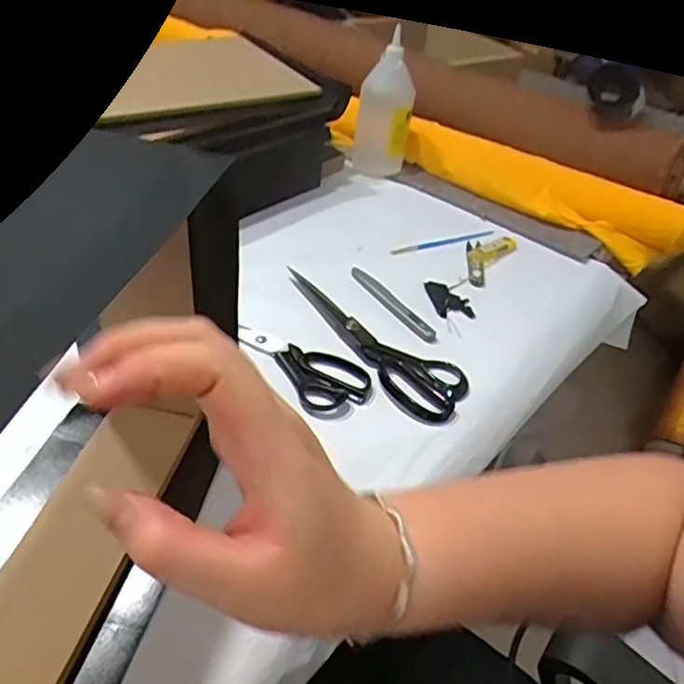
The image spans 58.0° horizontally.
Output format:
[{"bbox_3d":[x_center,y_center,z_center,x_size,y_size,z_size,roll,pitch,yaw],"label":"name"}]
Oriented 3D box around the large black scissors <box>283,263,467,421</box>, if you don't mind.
[{"bbox_3d":[0.037,-0.008,0.640,0.080,0.020,0.241,-20,47,-27],"label":"large black scissors"}]

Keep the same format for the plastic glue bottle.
[{"bbox_3d":[0.062,-0.338,0.904,0.064,0.190,0.070,-5,42,-12],"label":"plastic glue bottle"}]

